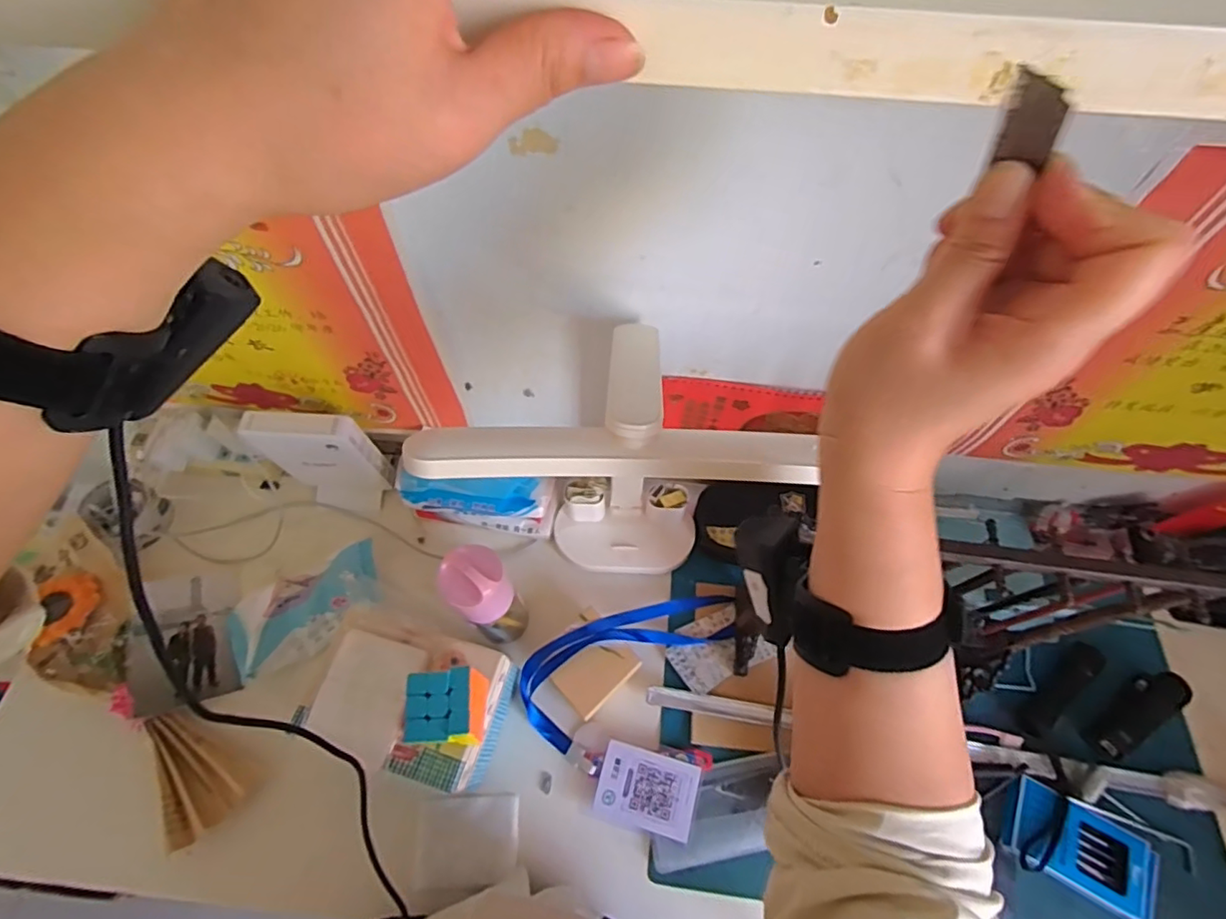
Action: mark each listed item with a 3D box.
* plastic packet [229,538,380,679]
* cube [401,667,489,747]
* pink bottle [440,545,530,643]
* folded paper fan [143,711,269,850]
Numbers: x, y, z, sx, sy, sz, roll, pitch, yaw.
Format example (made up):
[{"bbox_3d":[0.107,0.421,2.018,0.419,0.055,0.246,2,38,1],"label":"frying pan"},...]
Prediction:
[{"bbox_3d":[-0.346,0.166,0.642,0.169,0.057,0.089,-27,66,-14],"label":"plastic packet"},{"bbox_3d":[-0.142,0.217,0.498,0.060,0.062,0.061,1,62,0],"label":"cube"},{"bbox_3d":[-0.124,0.142,0.579,0.051,0.186,0.054,0,62,0],"label":"pink bottle"},{"bbox_3d":[-0.428,0.310,0.584,0.086,0.014,0.129,-41,69,-19],"label":"folded paper fan"}]

